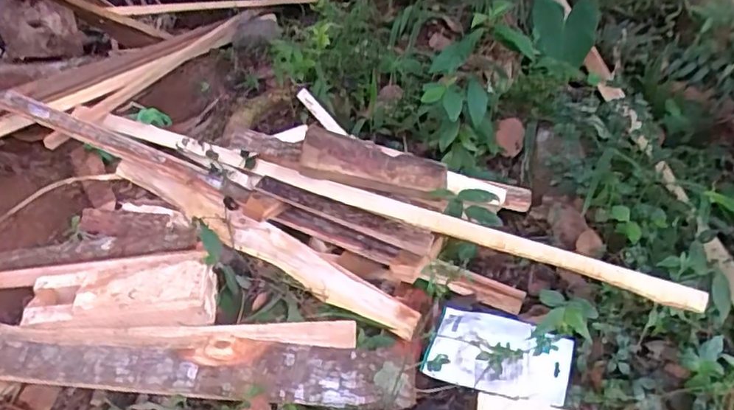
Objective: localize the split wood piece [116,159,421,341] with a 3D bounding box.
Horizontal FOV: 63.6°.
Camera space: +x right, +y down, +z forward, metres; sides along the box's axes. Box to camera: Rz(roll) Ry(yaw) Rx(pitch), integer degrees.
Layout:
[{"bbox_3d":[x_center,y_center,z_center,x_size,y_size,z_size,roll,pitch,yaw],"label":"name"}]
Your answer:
[{"bbox_3d":[-0.236,0.029,1.014,0.558,0.063,0.067,26,22,26],"label":"split wood piece"}]

